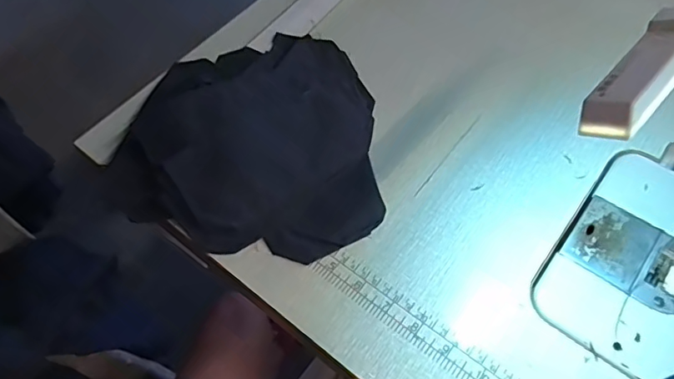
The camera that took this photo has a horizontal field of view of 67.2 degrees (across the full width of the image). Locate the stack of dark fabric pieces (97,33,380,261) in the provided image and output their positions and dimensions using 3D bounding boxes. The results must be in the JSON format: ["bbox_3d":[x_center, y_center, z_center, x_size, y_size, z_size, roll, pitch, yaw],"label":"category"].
[{"bbox_3d":[-0.070,-0.059,0.429,0.212,0.047,0.220,4,60,6],"label":"stack of dark fabric pieces"}]

